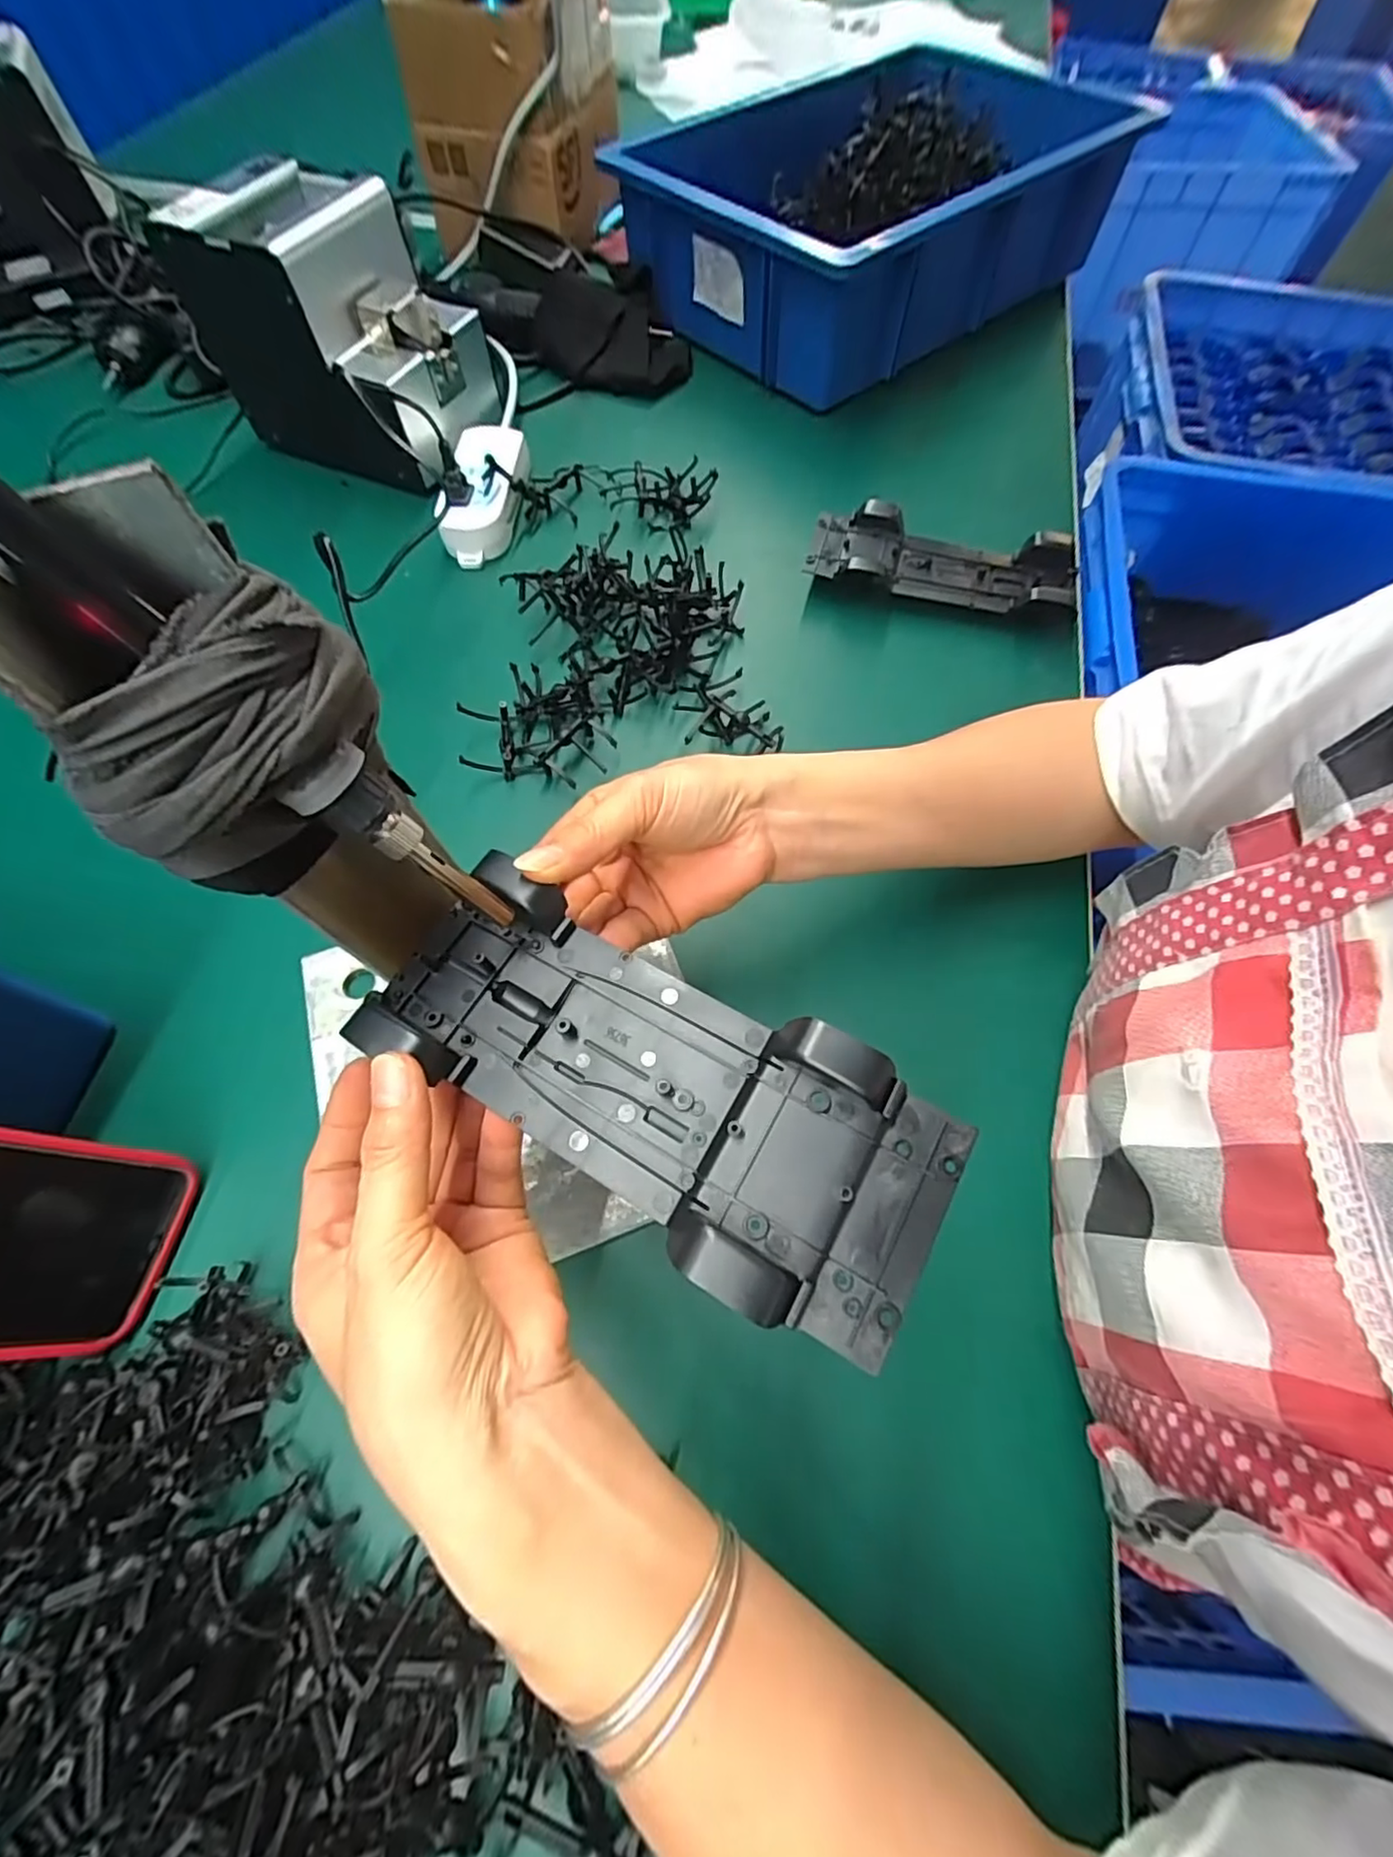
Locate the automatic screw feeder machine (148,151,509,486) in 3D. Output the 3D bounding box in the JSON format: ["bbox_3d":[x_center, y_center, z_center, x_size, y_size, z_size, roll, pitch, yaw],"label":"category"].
[{"bbox_3d":[-0.279,-0.479,0.514,0.198,0.143,0.131,28,67,13],"label":"automatic screw feeder machine"}]

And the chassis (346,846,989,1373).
[{"bbox_3d":[-0.018,0.045,0.199,0.188,0.023,0.076,26,67,18],"label":"chassis"}]

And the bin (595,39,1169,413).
[{"bbox_3d":[0.176,-0.703,0.638,0.448,0.127,0.316,-37,69,-16],"label":"bin"}]

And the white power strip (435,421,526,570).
[{"bbox_3d":[-0.171,-0.353,0.516,0.059,0.035,0.133,2,64,2],"label":"white power strip"}]

